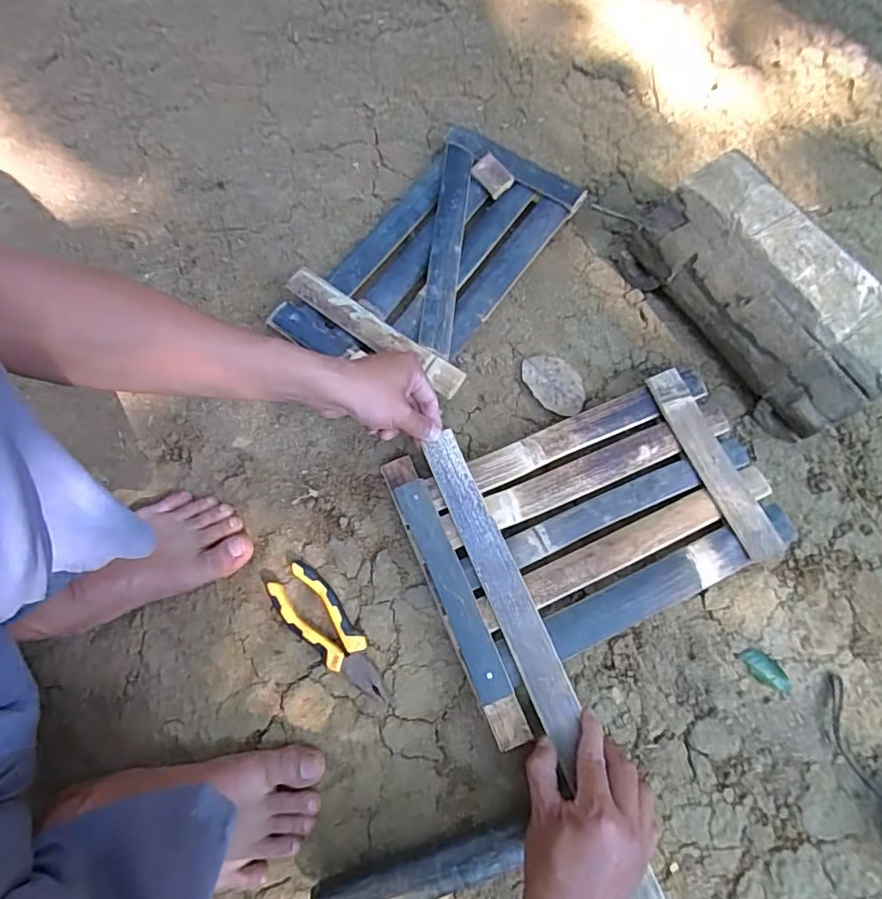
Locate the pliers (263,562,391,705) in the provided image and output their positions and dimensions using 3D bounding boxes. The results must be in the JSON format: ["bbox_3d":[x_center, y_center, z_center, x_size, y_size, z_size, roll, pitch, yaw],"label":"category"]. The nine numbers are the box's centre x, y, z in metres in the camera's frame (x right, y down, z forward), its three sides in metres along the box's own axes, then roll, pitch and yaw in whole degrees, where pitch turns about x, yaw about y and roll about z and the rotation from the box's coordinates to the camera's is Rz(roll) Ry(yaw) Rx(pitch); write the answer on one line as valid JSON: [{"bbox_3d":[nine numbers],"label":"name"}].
[{"bbox_3d":[-0.102,0.175,0.490,0.049,0.020,0.148,-42,78,-11],"label":"pliers"}]

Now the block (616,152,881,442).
[{"bbox_3d":[0.340,-0.157,0.550,0.118,0.121,0.285,-34,77,-9],"label":"block"}]

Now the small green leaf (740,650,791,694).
[{"bbox_3d":[0.315,0.214,0.500,0.050,0.004,0.024,43,79,11],"label":"small green leaf"}]

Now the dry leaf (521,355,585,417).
[{"bbox_3d":[0.129,-0.074,0.584,0.053,0.007,0.081,-34,77,-9],"label":"dry leaf"}]

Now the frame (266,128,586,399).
[{"bbox_3d":[-0.013,-0.223,0.609,0.225,0.040,0.341,31,77,8],"label":"frame"}]

